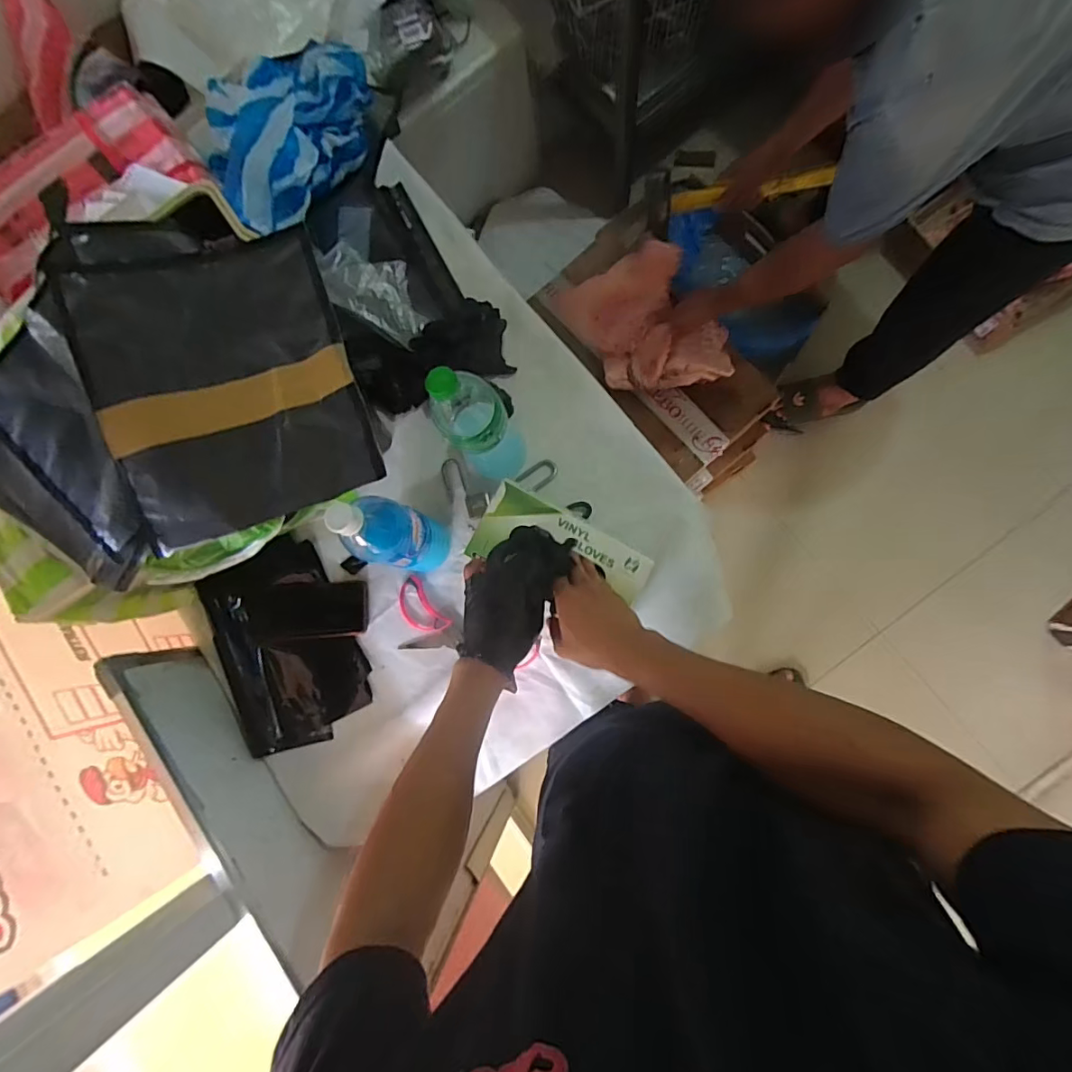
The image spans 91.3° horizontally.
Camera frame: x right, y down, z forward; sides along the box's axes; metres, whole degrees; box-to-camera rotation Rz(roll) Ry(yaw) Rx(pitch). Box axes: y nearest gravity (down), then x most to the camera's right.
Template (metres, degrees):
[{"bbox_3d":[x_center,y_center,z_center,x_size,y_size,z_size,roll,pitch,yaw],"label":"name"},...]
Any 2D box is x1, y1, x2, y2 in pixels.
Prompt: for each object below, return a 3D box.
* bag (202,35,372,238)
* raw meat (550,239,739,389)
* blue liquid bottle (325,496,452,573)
[{"bbox_3d":[-0.378,-0.596,0.770,0.180,0.128,0.302,30,87,9],"label":"bag"},{"bbox_3d":[0.221,-0.421,1.097,0.262,0.097,0.309,-25,121,30],"label":"raw meat"},{"bbox_3d":[-0.174,-0.002,0.649,0.069,0.270,0.075,-1,83,7],"label":"blue liquid bottle"}]

